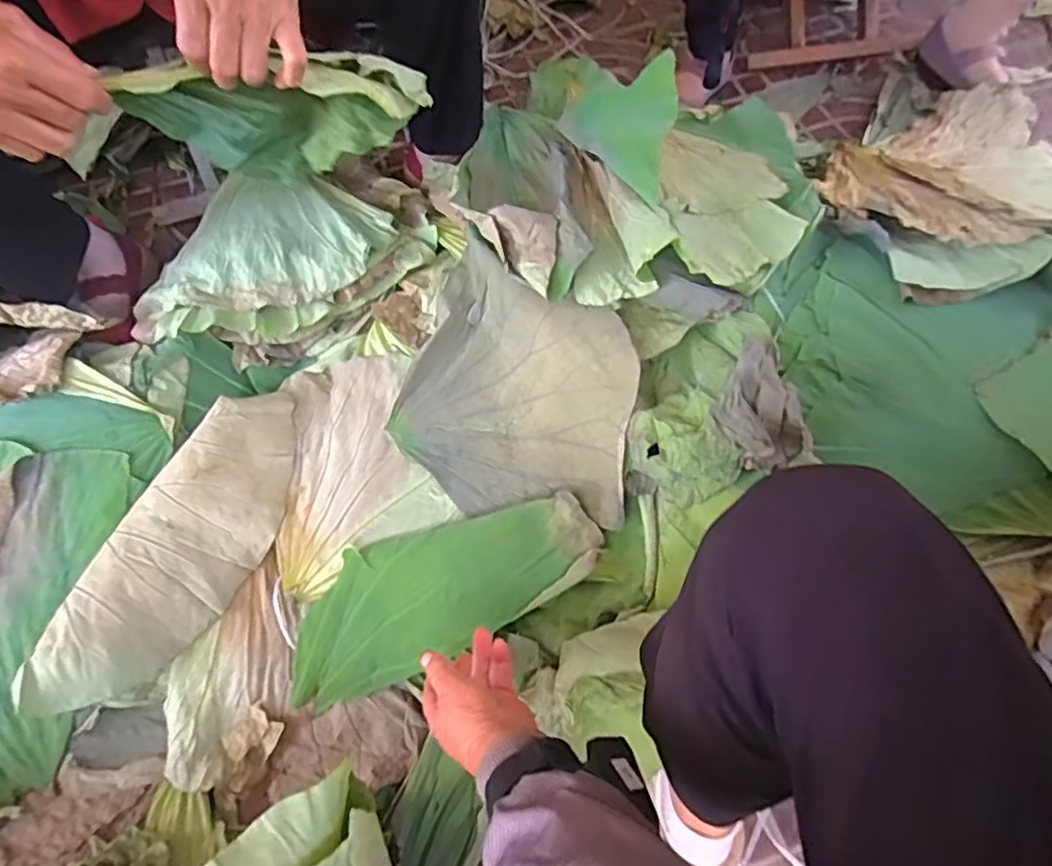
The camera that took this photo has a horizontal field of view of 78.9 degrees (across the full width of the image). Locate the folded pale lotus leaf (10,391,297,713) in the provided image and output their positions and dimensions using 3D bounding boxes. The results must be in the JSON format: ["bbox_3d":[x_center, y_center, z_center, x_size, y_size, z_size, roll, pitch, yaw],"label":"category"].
[{"bbox_3d":[-0.342,0.112,0.650,0.123,0.047,0.348,23,66,14],"label":"folded pale lotus leaf"}]

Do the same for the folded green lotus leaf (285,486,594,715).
[{"bbox_3d":[-0.084,0.153,0.628,0.318,0.030,0.122,-22,81,-3],"label":"folded green lotus leaf"}]

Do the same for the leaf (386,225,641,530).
[{"bbox_3d":[-0.006,-0.049,0.664,0.281,0.085,0.251,22,66,14],"label":"leaf"}]

